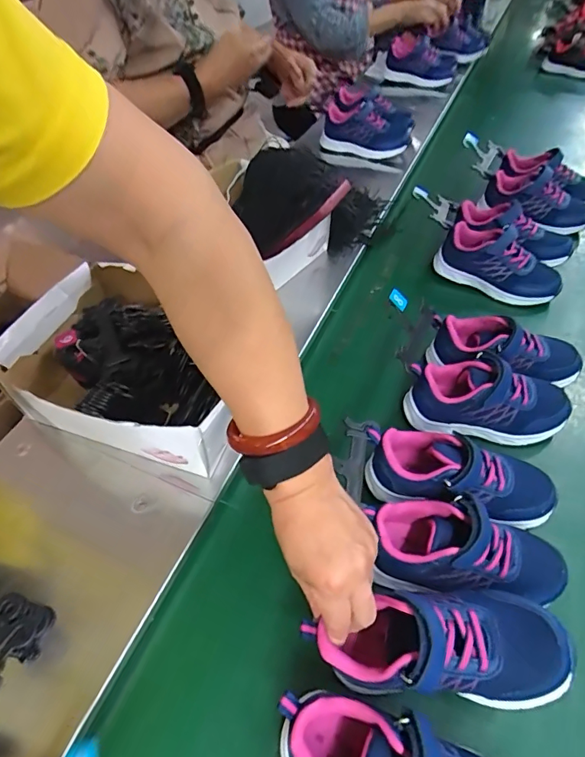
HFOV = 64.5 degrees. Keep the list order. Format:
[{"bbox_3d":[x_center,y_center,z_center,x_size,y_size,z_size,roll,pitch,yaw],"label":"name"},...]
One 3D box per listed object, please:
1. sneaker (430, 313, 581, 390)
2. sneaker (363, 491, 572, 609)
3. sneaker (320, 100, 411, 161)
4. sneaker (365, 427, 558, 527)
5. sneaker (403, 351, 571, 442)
[{"bbox_3d":[0.246,-0.028,0.536,0.168,0.071,0.072,9,52,9],"label":"sneaker"},{"bbox_3d":[0.147,0.153,0.399,0.164,0.083,0.078,8,52,8],"label":"sneaker"},{"bbox_3d":[0.136,-0.459,0.876,0.168,0.098,0.099,28,58,22],"label":"sneaker"},{"bbox_3d":[0.155,0.094,0.431,0.174,0.066,0.080,12,53,12],"label":"sneaker"},{"bbox_3d":[0.210,0.022,0.496,0.167,0.067,0.067,5,52,6],"label":"sneaker"}]

